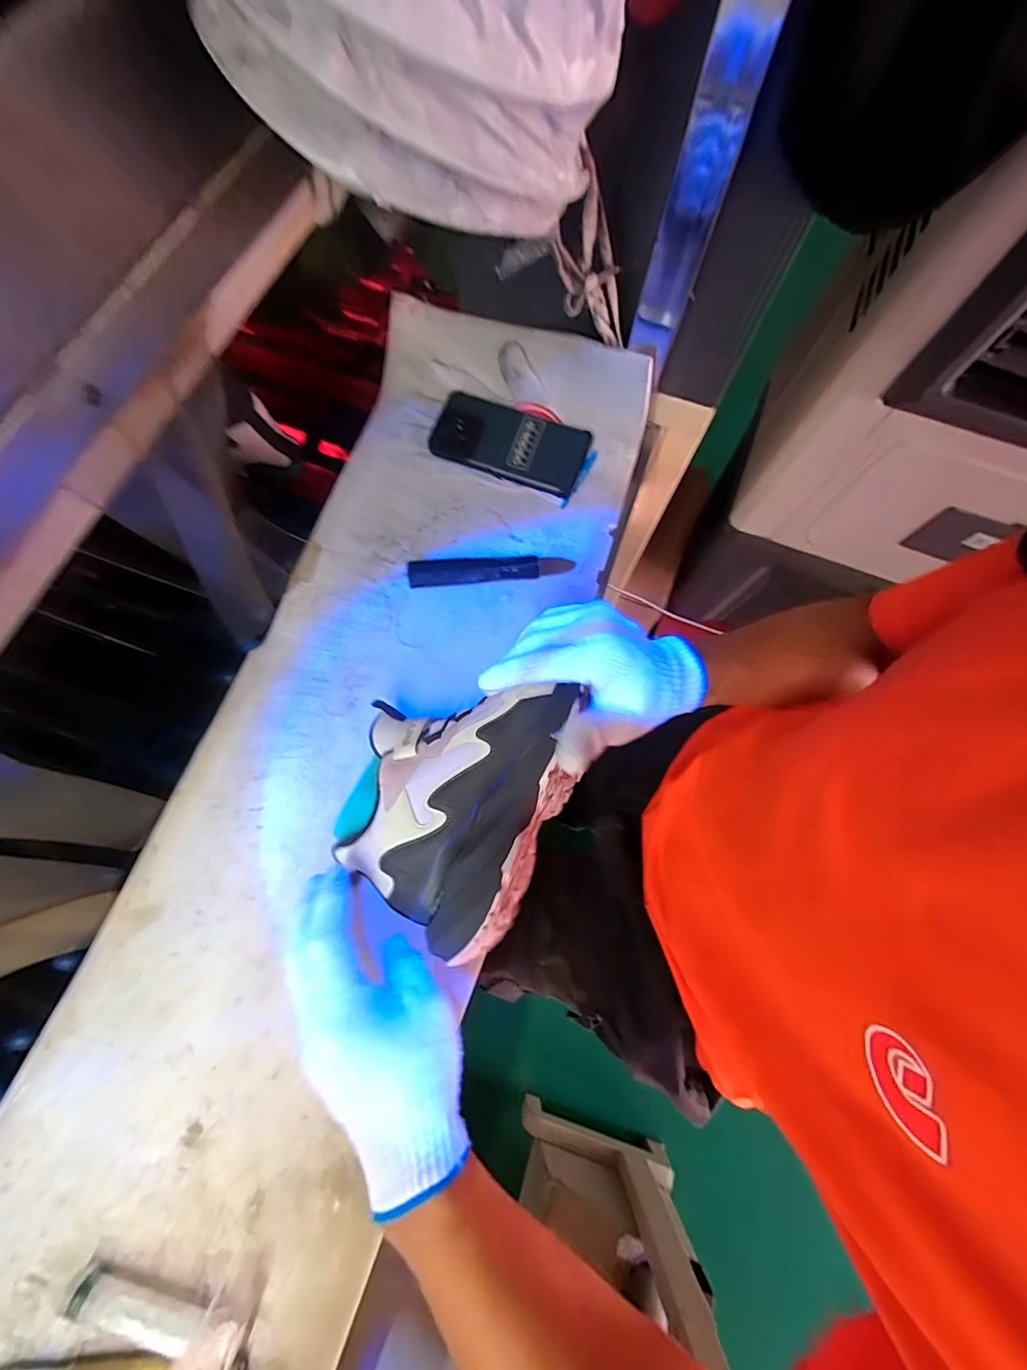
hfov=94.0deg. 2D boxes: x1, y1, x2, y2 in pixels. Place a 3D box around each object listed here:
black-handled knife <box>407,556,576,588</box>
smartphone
[{"bbox_3d":[-0.023,-0.118,0.483,0.162,0.012,0.028,-5,74,-4],"label":"black-handled knife"},{"bbox_3d":[-0.005,-0.260,0.510,0.161,0.013,0.082,20,83,3],"label":"smartphone"}]

